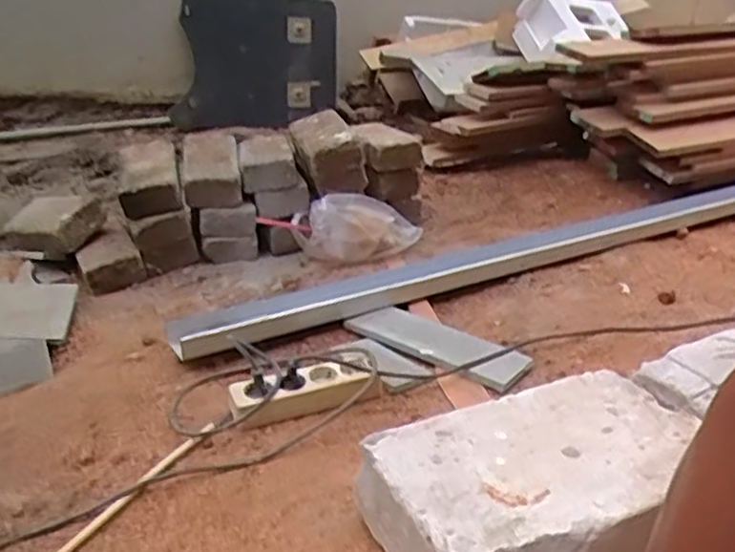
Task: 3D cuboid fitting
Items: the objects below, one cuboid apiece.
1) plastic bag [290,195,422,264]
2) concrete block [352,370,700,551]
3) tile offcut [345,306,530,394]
[{"bbox_3d":[-0.011,-0.105,1.357,0.249,0.109,0.100,-8,32,-20],"label":"plastic bag"},{"bbox_3d":[0.186,0.224,0.741,0.349,0.114,0.199,-13,31,-24],"label":"concrete block"},{"bbox_3d":[0.106,0.100,1.106,0.281,0.015,0.106,19,35,31],"label":"tile offcut"}]

